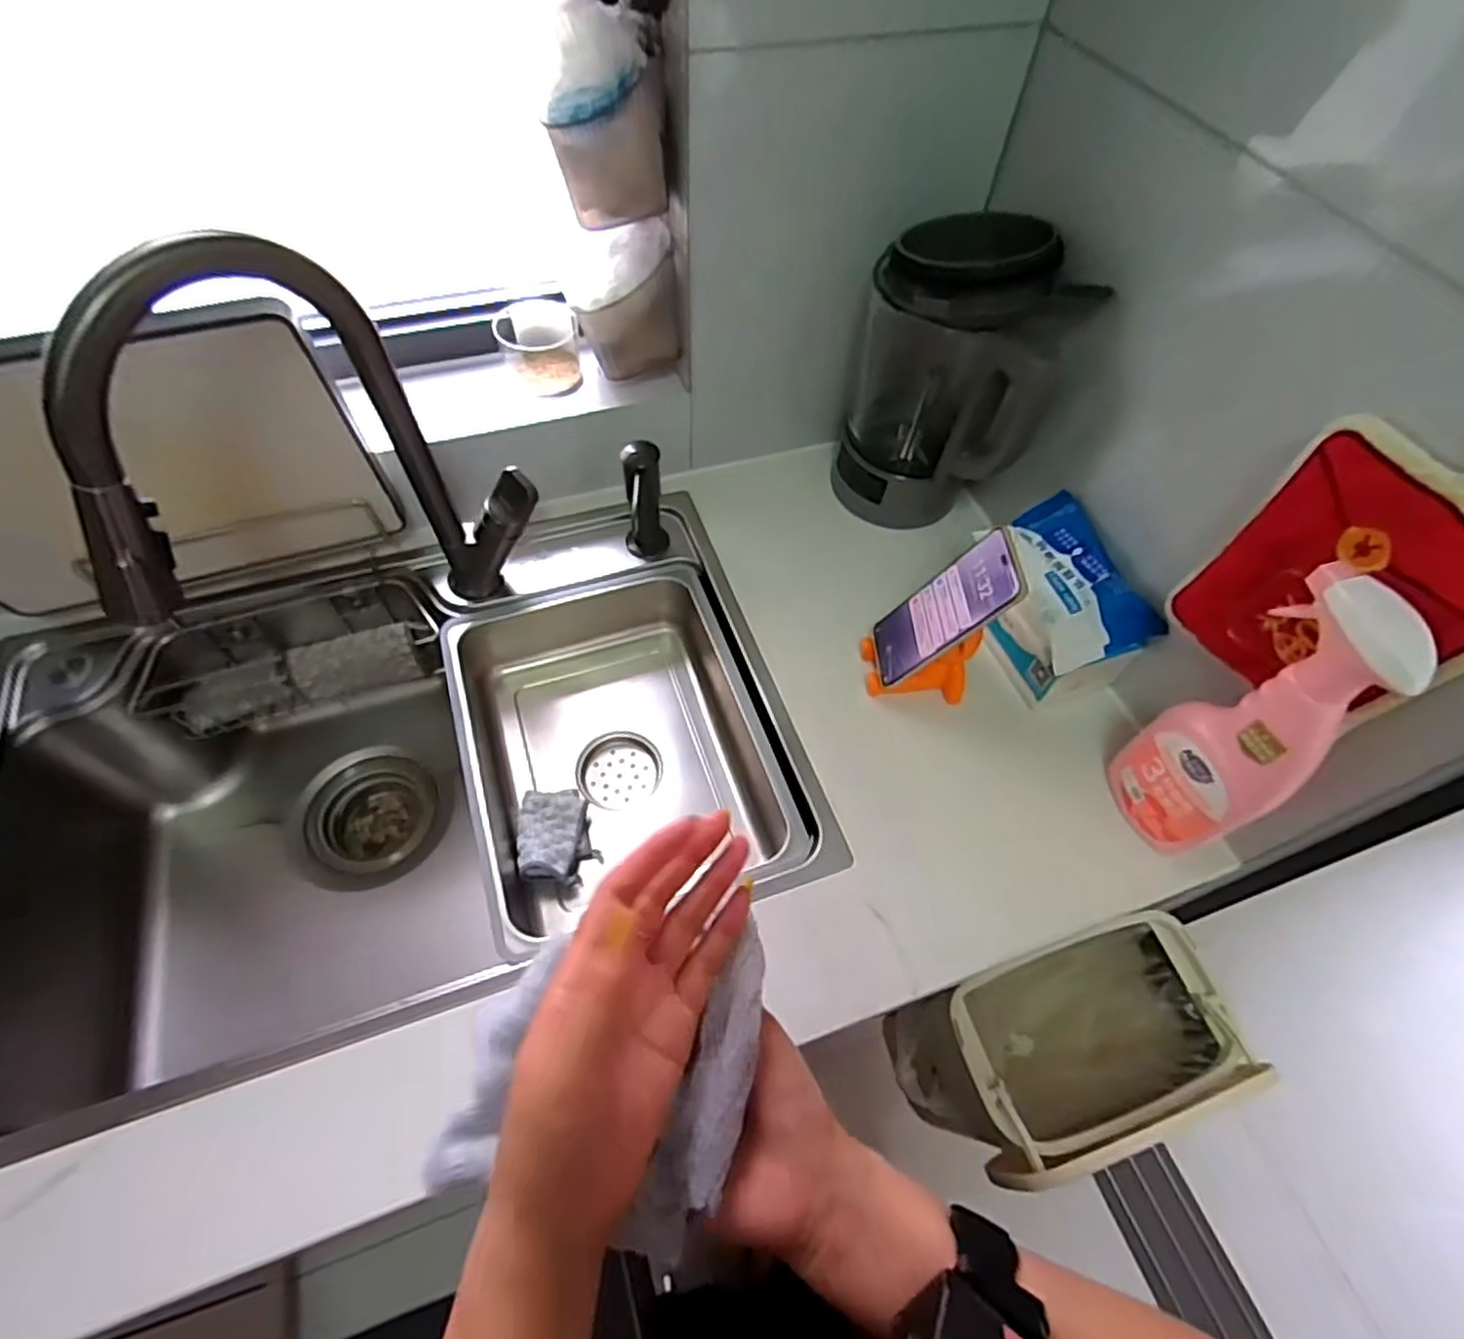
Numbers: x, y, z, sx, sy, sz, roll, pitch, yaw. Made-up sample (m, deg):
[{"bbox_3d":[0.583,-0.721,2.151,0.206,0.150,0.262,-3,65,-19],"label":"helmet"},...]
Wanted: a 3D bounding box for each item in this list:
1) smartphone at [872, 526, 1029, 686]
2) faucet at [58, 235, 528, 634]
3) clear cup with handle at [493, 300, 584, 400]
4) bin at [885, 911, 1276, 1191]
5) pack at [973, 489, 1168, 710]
[{"bbox_3d":[0.184,-0.051,0.629,0.010,0.164,0.076,14,52,-31],"label":"smartphone"},{"bbox_3d":[-0.303,-0.127,0.544,0.060,0.365,0.297,40,64,20],"label":"faucet"},{"bbox_3d":[-0.196,-0.331,0.736,0.078,0.058,0.082,-5,58,-6],"label":"clear cup with handle"},{"bbox_3d":[0.299,0.370,0.700,0.287,0.193,0.148,-16,60,-13],"label":"bin"},{"bbox_3d":[0.300,-0.064,0.675,0.105,0.116,0.160,-18,61,-14],"label":"pack"}]

